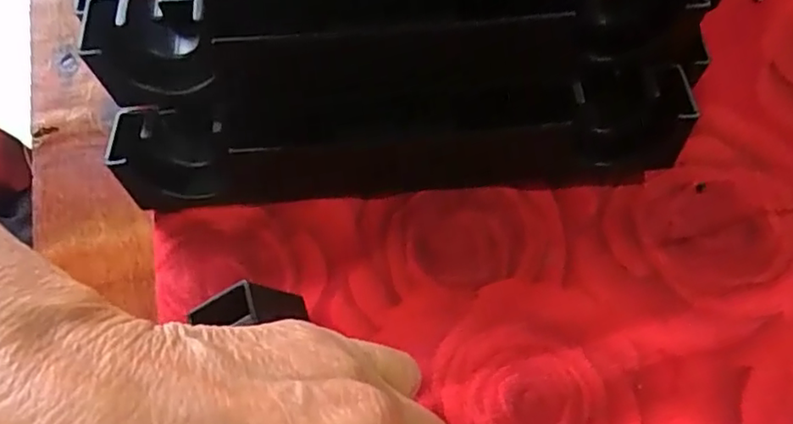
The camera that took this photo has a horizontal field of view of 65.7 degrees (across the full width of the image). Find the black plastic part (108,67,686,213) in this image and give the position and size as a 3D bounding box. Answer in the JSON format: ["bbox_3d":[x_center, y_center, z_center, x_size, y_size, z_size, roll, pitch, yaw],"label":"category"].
[{"bbox_3d":[0.001,-0.024,0.221,0.193,0.033,0.026,-5,64,2],"label":"black plastic part"}]

